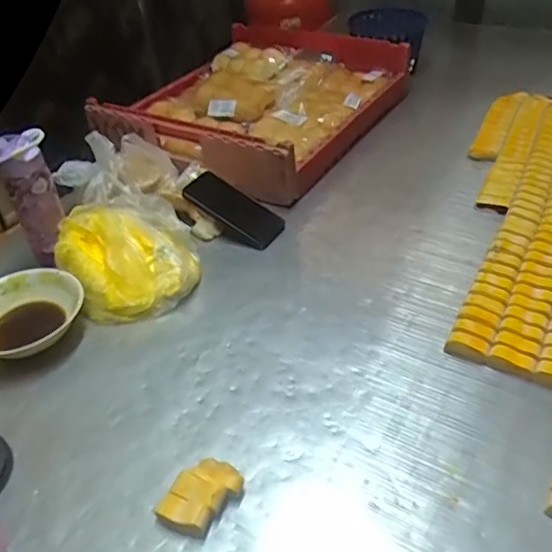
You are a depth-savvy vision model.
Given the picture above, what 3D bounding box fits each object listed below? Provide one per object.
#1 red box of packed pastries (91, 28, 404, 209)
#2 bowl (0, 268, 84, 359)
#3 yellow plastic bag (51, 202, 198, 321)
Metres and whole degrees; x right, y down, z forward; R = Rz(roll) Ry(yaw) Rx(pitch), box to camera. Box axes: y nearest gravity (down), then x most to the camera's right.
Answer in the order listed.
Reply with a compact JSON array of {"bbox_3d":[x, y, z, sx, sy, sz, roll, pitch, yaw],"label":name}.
[{"bbox_3d":[-0.032,-0.384,1.243,0.484,0.125,0.585,22,48,28],"label":"red box of packed pastries"},{"bbox_3d":[-0.368,0.060,0.804,0.135,0.052,0.168,18,46,25],"label":"bowl"},{"bbox_3d":[-0.224,-0.029,0.857,0.187,0.104,0.188,-24,43,-20],"label":"yellow plastic bag"}]

